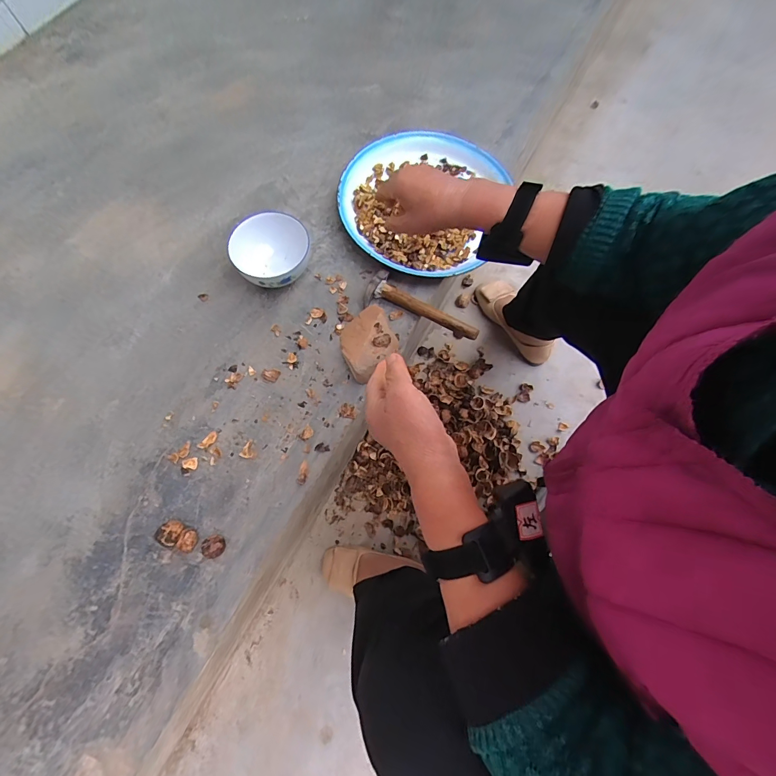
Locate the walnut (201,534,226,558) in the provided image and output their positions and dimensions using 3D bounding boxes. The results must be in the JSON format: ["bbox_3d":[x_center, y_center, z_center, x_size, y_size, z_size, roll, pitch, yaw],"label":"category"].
[{"bbox_3d":[-0.253,0.232,0.557,0.030,0.026,0.031,2,71,1],"label":"walnut"}]

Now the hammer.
[{"bbox_3d":[0.065,-0.146,0.685,0.210,0.033,0.069,21,73,7],"label":"hammer"}]

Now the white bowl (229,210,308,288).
[{"bbox_3d":[-0.199,-0.236,0.684,0.132,0.082,0.120,0,71,0],"label":"white bowl"}]

